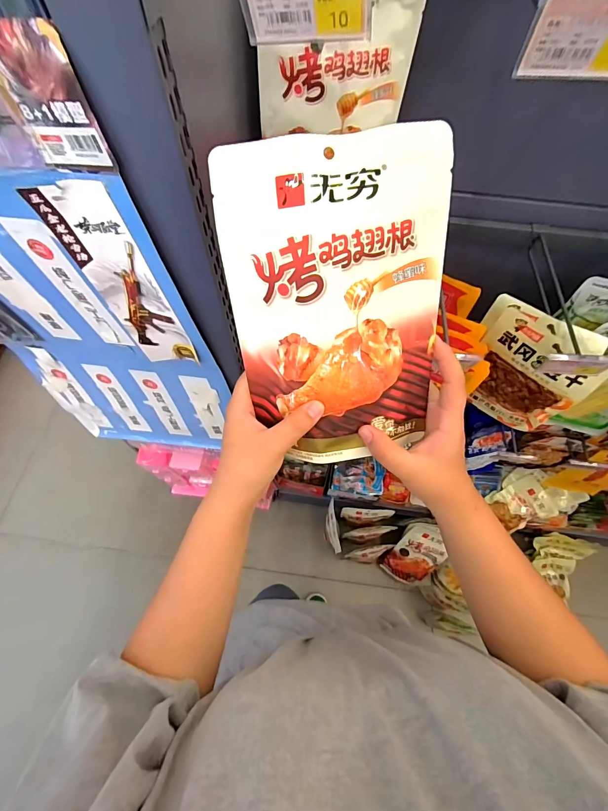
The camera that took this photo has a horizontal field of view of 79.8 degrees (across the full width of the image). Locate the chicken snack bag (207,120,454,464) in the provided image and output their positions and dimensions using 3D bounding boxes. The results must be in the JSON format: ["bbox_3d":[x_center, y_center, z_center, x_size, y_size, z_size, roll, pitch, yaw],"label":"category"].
[{"bbox_3d":[0.027,-0.067,0.287,0.160,0.242,0.021,-5,24,1],"label":"chicken snack bag"}]

